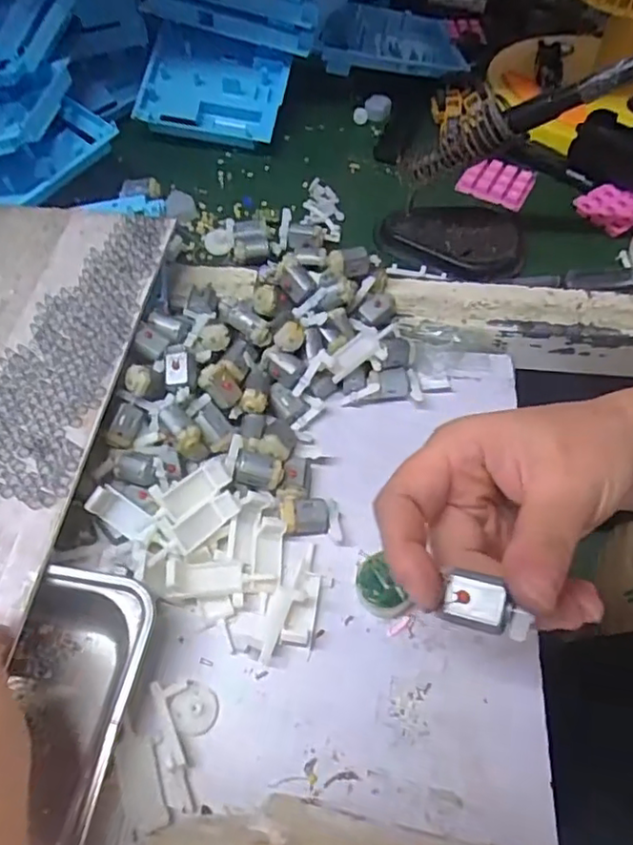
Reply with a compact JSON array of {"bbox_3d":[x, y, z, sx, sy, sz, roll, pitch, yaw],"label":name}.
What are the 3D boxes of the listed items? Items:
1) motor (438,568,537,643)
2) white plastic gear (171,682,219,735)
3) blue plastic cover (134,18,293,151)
[{"bbox_3d":[0.059,0.064,0.211,0.029,0.010,0.017,14,77,23],"label":"motor"},{"bbox_3d":[-0.063,0.148,0.311,0.022,0.009,0.022,0,58,0],"label":"white plastic gear"},{"bbox_3d":[-0.095,-0.303,0.554,0.124,0.023,0.096,14,86,-4],"label":"blue plastic cover"}]

